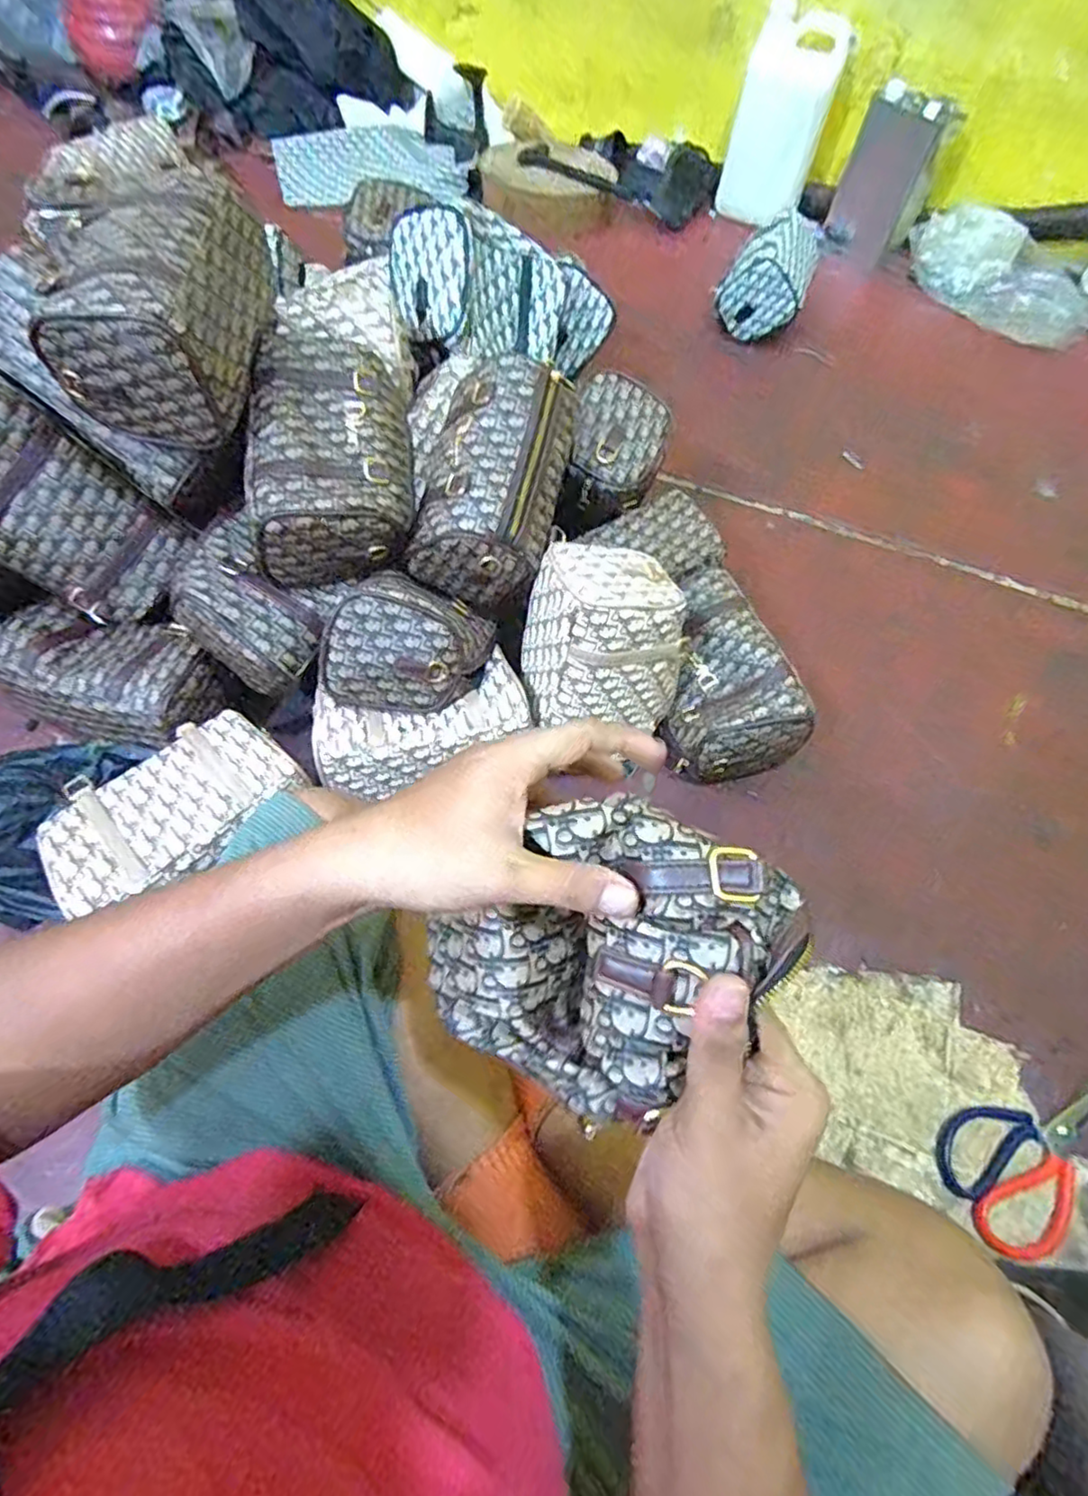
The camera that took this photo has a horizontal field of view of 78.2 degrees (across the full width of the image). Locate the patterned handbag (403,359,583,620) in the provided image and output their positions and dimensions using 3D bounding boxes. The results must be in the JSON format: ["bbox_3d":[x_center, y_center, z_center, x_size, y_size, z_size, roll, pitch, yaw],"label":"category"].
[{"bbox_3d":[-0.055,-0.273,0.696,0.140,0.125,0.233,15,77,-2],"label":"patterned handbag"}]

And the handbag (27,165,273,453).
[{"bbox_3d":[-0.321,-0.384,0.583,0.130,0.112,0.206,6,61,0],"label":"handbag"}]

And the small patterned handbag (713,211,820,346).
[{"bbox_3d":[0.418,-0.870,1.254,0.151,0.148,0.192,22,62,8],"label":"small patterned handbag"}]

